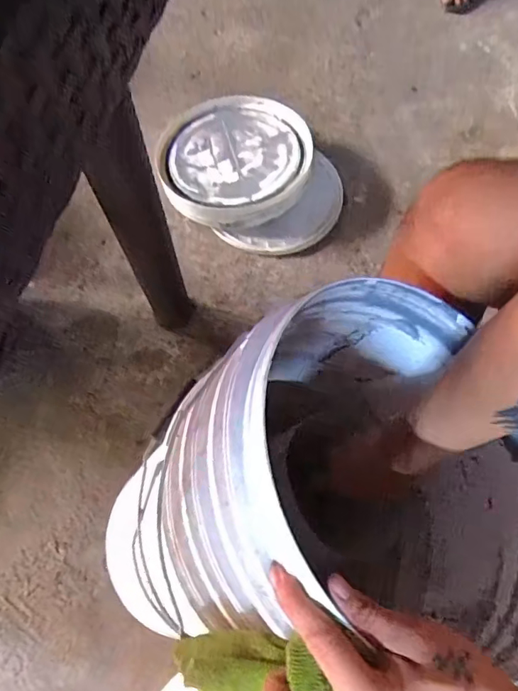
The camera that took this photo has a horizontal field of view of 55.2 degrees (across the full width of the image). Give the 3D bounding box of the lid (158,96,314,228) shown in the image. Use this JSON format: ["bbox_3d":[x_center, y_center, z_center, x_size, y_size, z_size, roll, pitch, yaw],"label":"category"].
[{"bbox_3d":[-0.055,-0.400,1.054,0.318,0.050,0.347,-4,59,6],"label":"lid"}]

